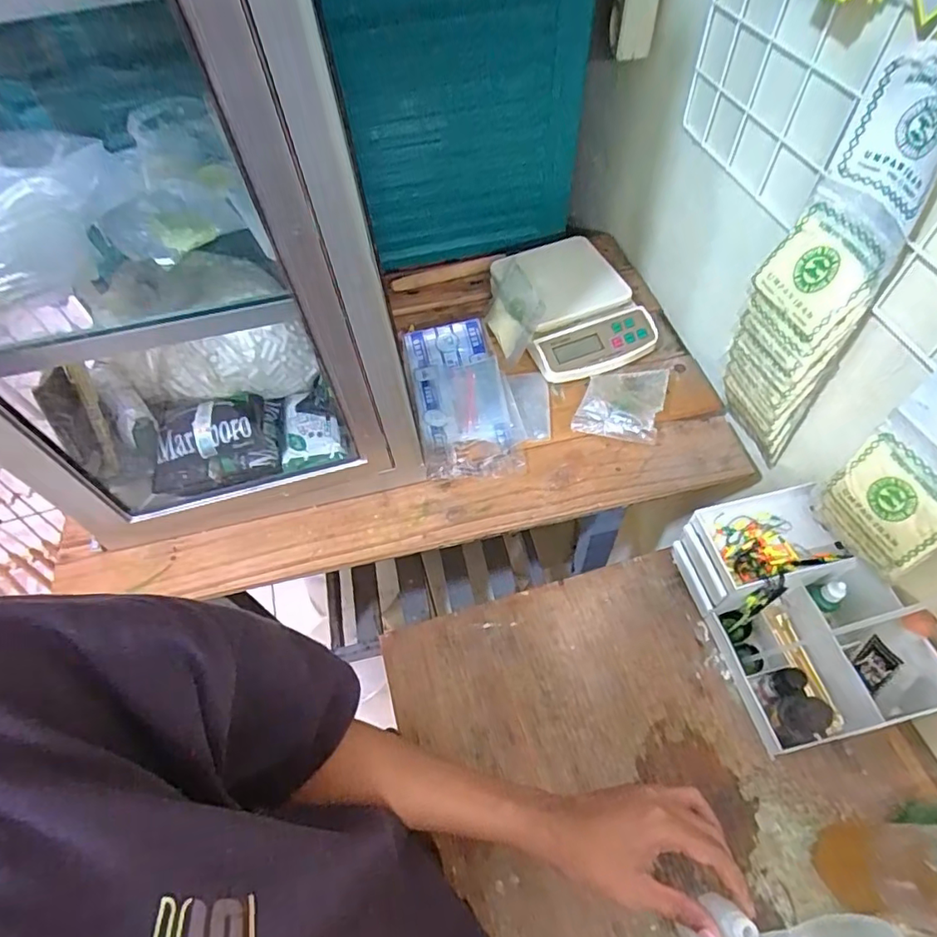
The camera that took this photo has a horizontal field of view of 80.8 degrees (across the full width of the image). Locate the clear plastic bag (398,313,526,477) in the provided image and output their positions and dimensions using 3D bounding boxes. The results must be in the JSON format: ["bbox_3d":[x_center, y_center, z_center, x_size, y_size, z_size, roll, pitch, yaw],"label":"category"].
[{"bbox_3d":[-0.011,-0.091,0.688,0.117,0.028,0.231,-12,57,-4],"label":"clear plastic bag"}]

